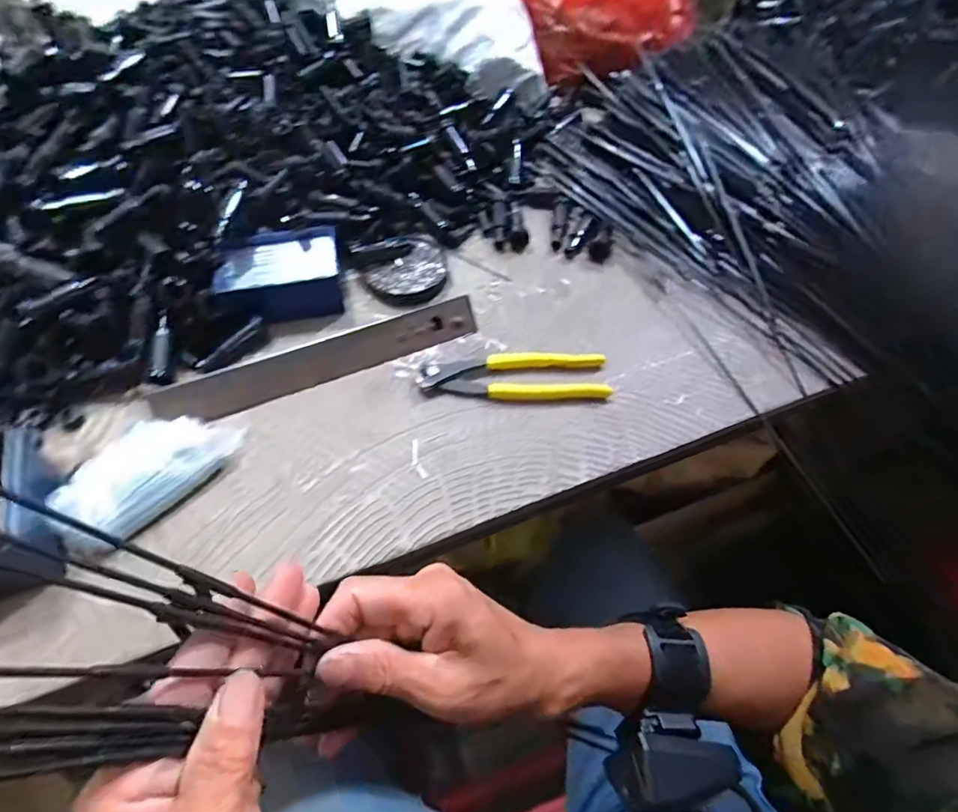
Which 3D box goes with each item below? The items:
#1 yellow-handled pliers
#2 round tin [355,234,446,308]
[{"bbox_3d":[0.032,-0.026,0.479,0.163,0.017,0.040,-2,57,-3],"label":"yellow-handled pliers"},{"bbox_3d":[-0.077,-0.141,0.557,0.086,0.018,0.081,1,57,-1],"label":"round tin"}]

